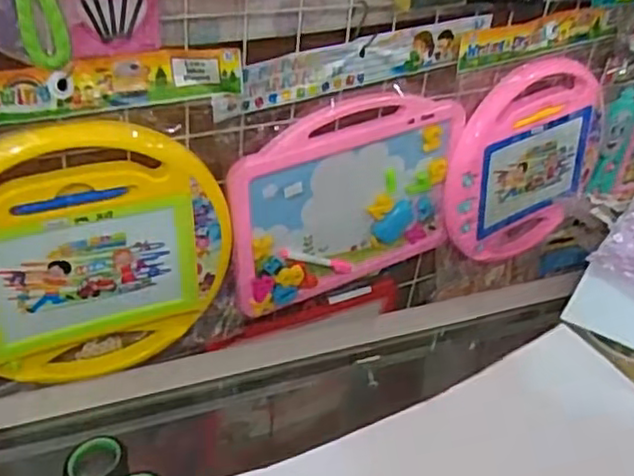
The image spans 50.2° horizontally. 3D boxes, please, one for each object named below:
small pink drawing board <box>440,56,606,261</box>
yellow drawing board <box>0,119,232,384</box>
[{"bbox_3d":[0.283,-0.097,0.904,0.277,0.252,0.047,-16,41,-29],"label":"small pink drawing board"},{"bbox_3d":[-0.219,0.024,0.649,0.268,0.269,0.026,-11,39,-24],"label":"yellow drawing board"}]

